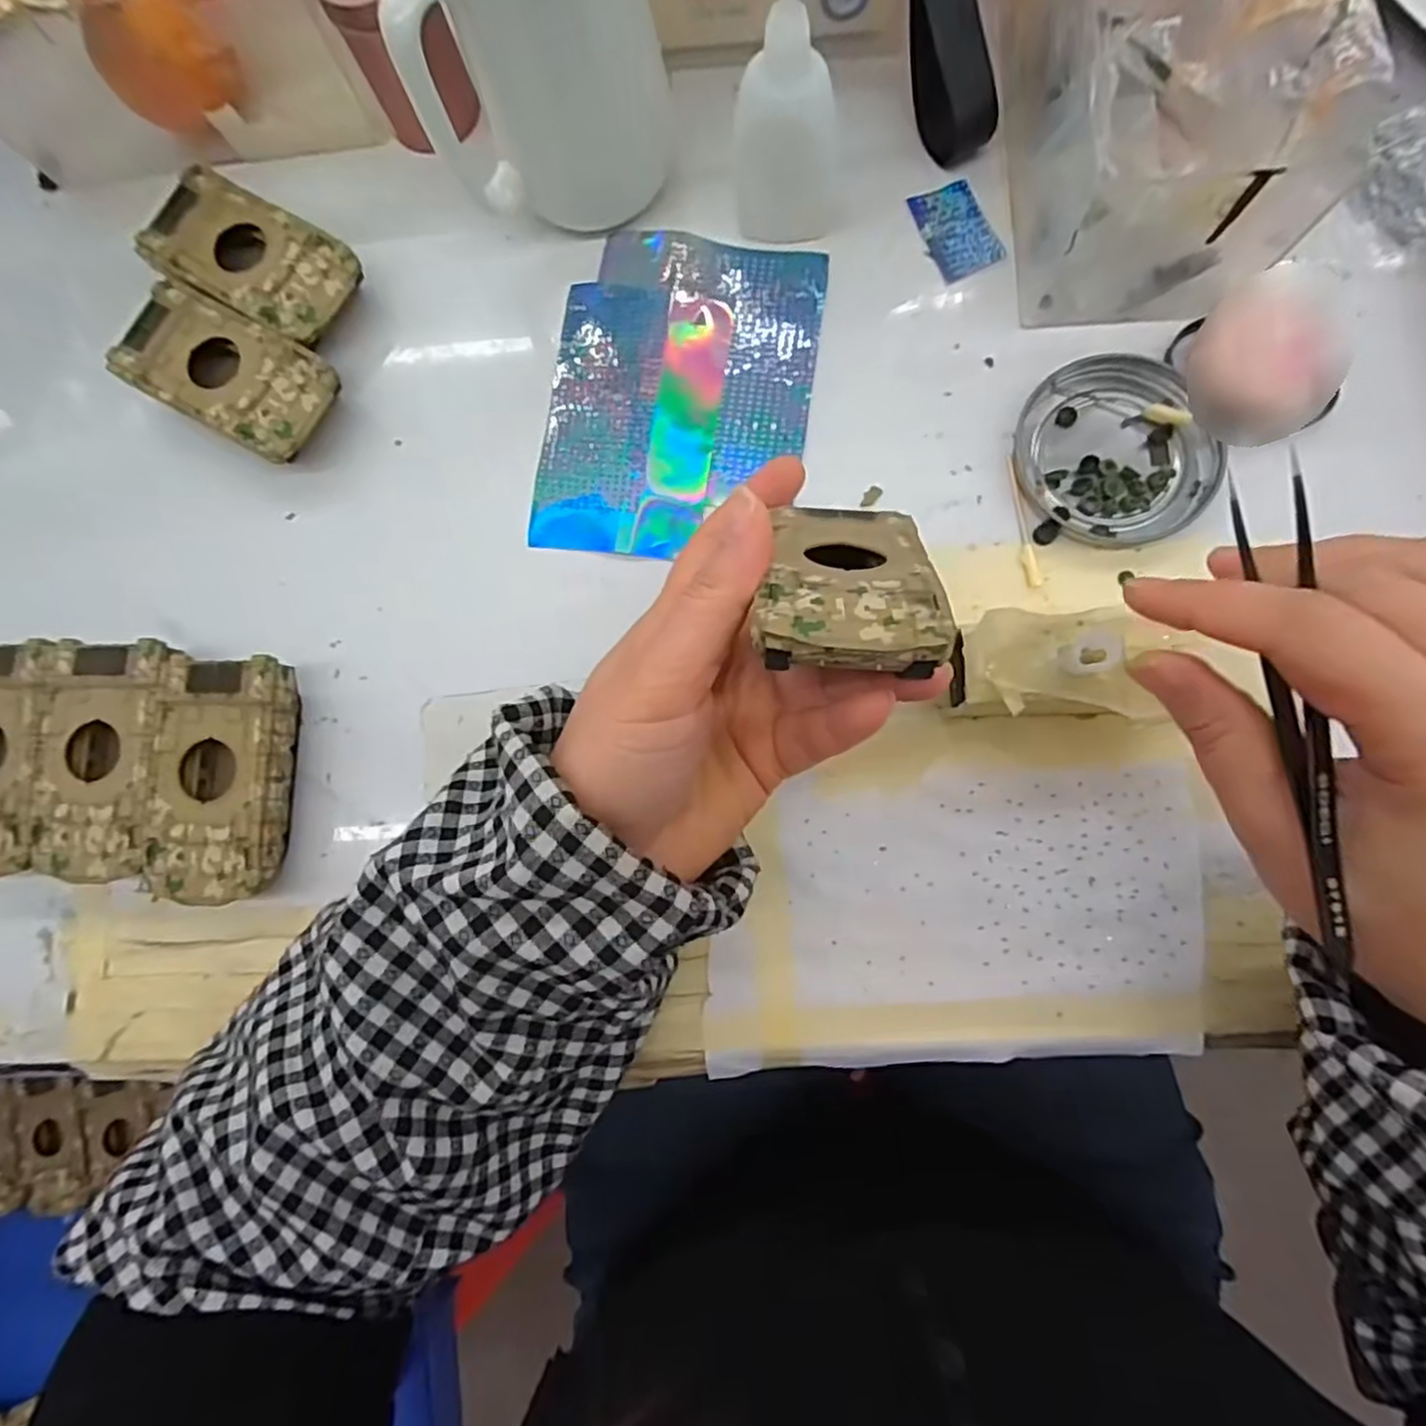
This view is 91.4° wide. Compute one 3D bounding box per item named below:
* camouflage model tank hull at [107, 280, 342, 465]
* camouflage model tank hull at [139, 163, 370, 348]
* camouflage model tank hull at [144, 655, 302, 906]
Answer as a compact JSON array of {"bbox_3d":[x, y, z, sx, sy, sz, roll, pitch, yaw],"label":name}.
[{"bbox_3d":[-0.213,-0.149,0.312,0.093,0.024,0.049,27,86,7],"label":"camouflage model tank hull"},{"bbox_3d":[-0.207,-0.204,0.318,0.092,0.023,0.049,31,87,8],"label":"camouflage model tank hull"},{"bbox_3d":[-0.200,0.028,0.288,0.049,0.025,0.095,2,83,5],"label":"camouflage model tank hull"}]

